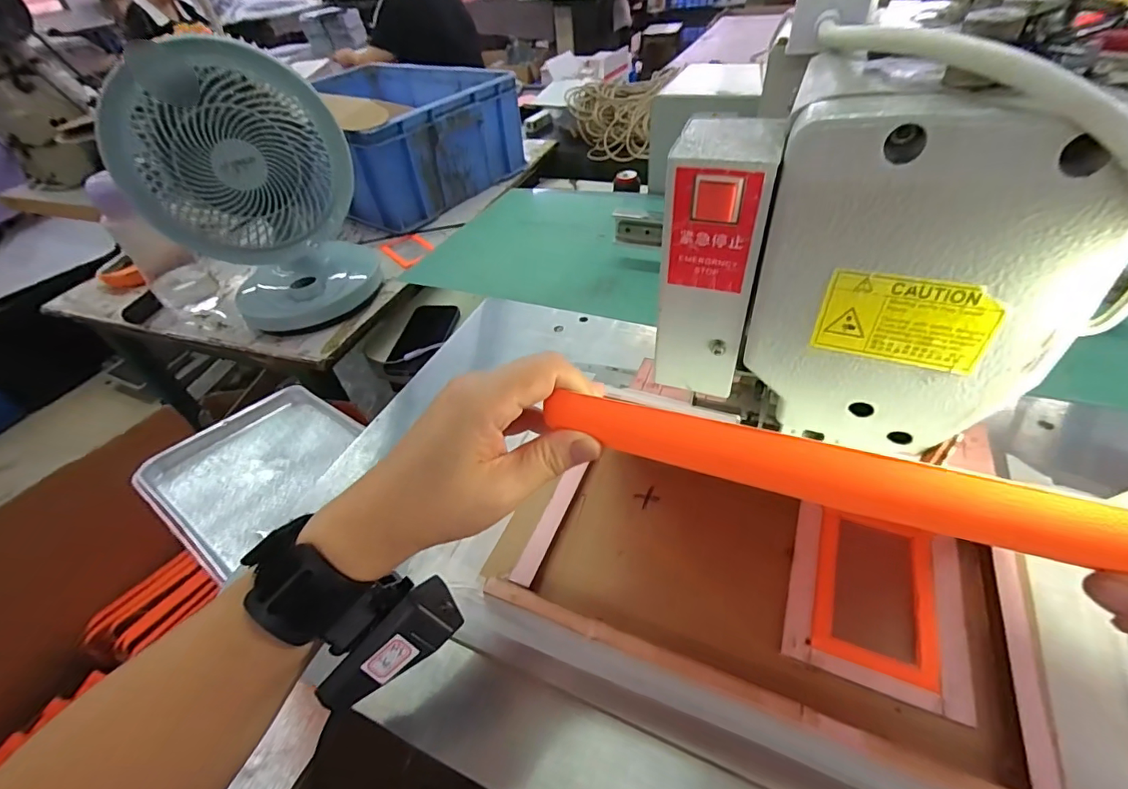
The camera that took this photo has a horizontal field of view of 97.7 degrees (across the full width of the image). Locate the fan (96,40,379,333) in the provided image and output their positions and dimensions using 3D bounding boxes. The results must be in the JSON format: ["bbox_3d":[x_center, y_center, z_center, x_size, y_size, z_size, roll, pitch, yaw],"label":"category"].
[{"bbox_3d":[-0.388,-0.242,0.610,0.216,0.292,0.169,-36,51,-26],"label":"fan"}]

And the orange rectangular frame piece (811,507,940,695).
[{"bbox_3d":[0.190,0.117,0.301,0.063,0.004,0.100,14,48,21],"label":"orange rectangular frame piece"}]

